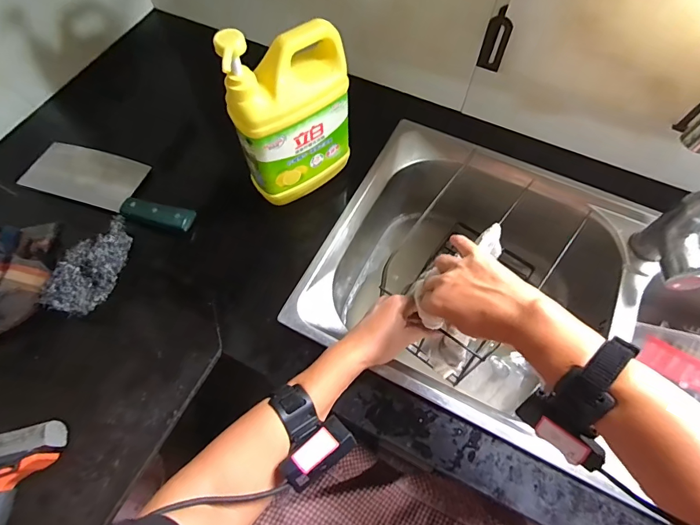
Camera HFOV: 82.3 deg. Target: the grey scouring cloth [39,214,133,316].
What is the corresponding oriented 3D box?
[{"bbox_3d":[-0.332,0.002,0.526,0.063,0.045,0.142,22,66,10],"label":"grey scouring cloth"}]

